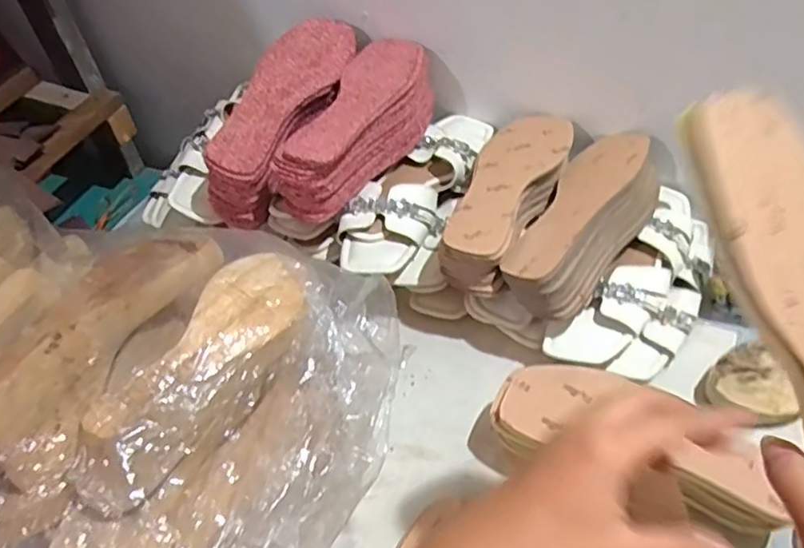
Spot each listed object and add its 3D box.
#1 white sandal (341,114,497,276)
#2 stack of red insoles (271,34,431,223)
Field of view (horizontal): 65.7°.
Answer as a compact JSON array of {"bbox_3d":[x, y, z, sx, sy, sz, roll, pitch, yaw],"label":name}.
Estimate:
[{"bbox_3d":[0.024,-0.102,0.712,0.087,0.051,0.264,23,56,23],"label":"white sandal"},{"bbox_3d":[-0.048,-0.166,0.698,0.099,0.082,0.249,18,54,20],"label":"stack of red insoles"}]

